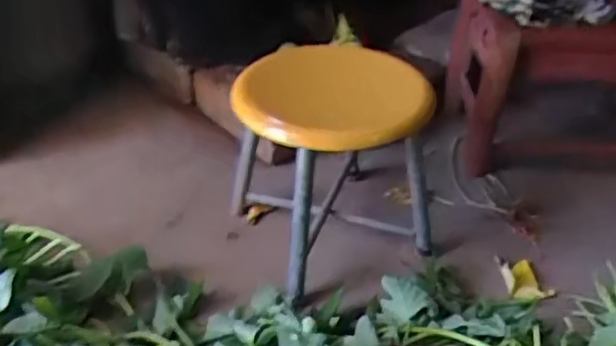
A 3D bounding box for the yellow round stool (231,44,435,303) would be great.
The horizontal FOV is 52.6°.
[{"bbox_3d":[0.040,-0.040,1.023,0.311,0.289,0.375,0,39,-4],"label":"yellow round stool"}]

